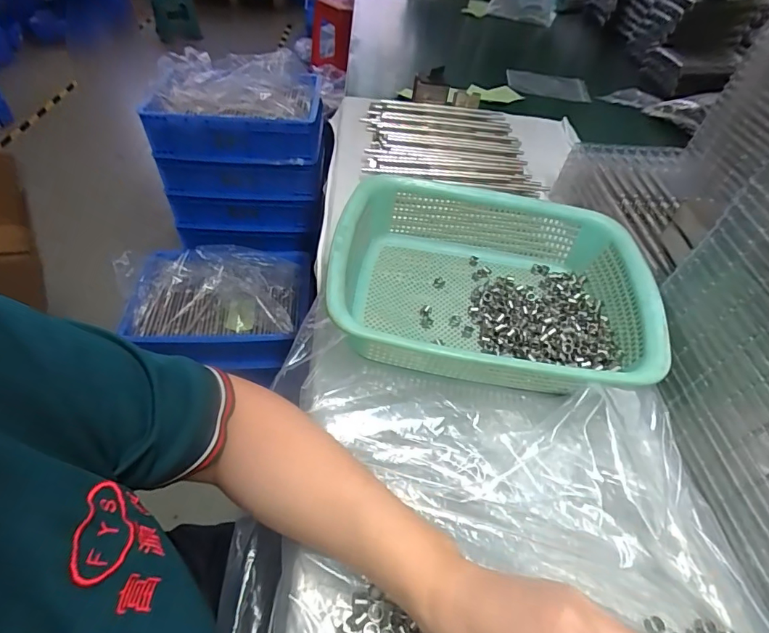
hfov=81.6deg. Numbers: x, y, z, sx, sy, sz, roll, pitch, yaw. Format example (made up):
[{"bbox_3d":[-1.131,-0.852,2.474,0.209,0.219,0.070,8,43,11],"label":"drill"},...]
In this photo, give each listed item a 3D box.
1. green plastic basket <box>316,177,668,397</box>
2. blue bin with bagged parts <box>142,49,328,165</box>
[{"bbox_3d":[0.105,-0.032,0.441,0.299,0.082,0.225,7,47,5],"label":"green plastic basket"},{"bbox_3d":[-0.372,-0.544,1.145,0.412,0.183,0.266,-2,47,-3],"label":"blue bin with bagged parts"}]

